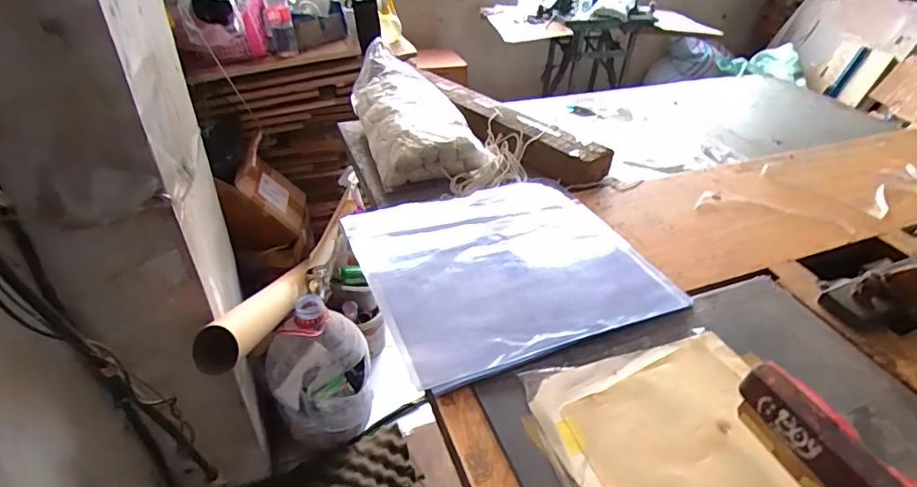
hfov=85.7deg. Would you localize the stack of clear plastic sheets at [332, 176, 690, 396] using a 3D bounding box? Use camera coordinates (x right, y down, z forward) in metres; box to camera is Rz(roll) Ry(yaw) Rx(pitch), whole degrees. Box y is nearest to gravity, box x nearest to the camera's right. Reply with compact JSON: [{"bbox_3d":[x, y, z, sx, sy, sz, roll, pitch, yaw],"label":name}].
[{"bbox_3d":[0.050,0.016,0.582,0.306,0.018,0.287,-14,38,-20],"label":"stack of clear plastic sheets"}]

